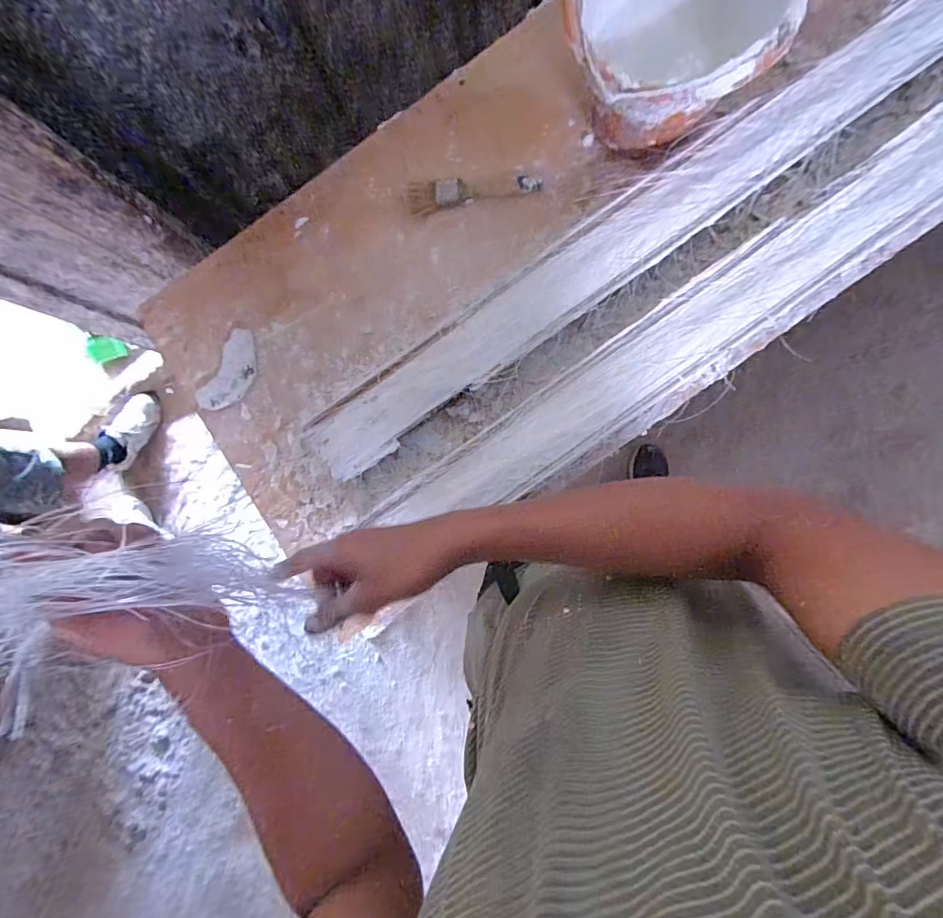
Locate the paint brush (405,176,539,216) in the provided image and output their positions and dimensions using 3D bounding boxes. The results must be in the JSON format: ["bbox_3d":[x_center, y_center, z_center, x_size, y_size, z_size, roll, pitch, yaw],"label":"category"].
[{"bbox_3d":[0.002,-0.396,0.697,0.193,0.028,0.039,-8,86,6],"label":"paint brush"}]

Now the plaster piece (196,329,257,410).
[{"bbox_3d":[-0.356,-0.132,0.709,0.067,0.011,0.128,14,75,7],"label":"plaster piece"}]

